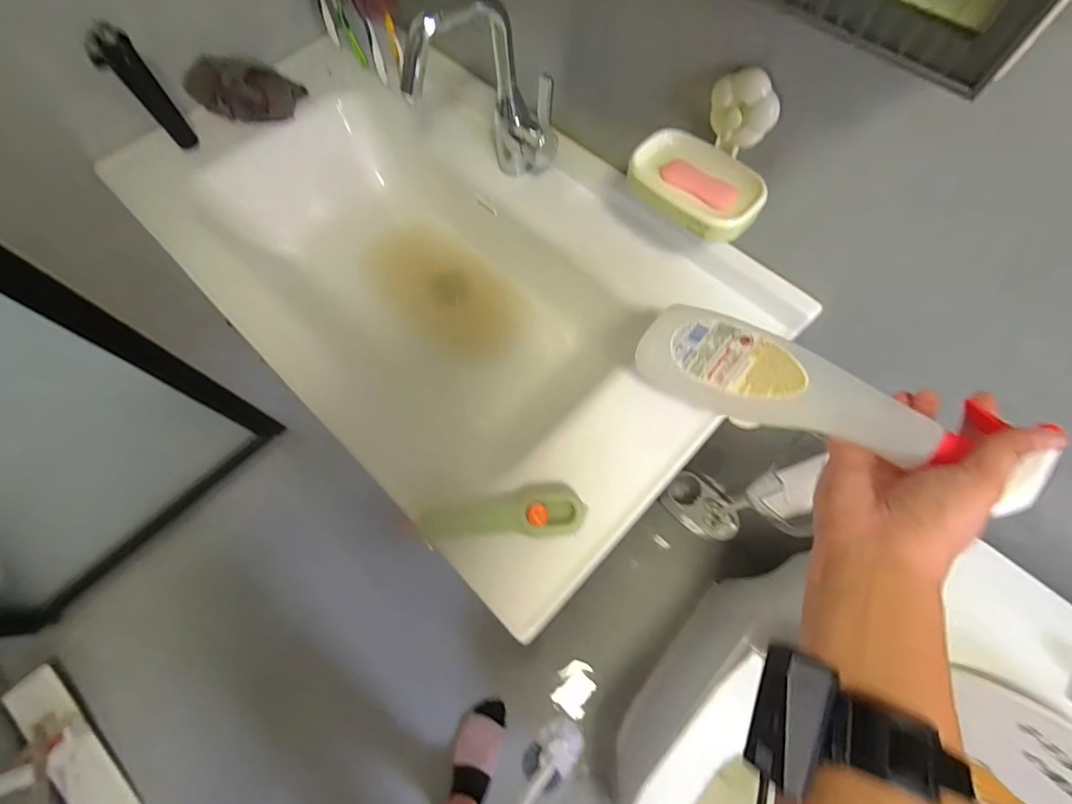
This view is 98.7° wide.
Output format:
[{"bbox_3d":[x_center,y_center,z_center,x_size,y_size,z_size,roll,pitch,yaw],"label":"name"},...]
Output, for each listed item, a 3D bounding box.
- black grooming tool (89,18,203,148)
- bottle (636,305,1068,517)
[{"bbox_3d":[-0.539,-0.428,0.636,0.051,0.155,0.037,-31,71,-12],"label":"black grooming tool"},{"bbox_3d":[0.232,-0.003,0.397,0.293,0.047,0.096,27,70,26],"label":"bottle"}]

